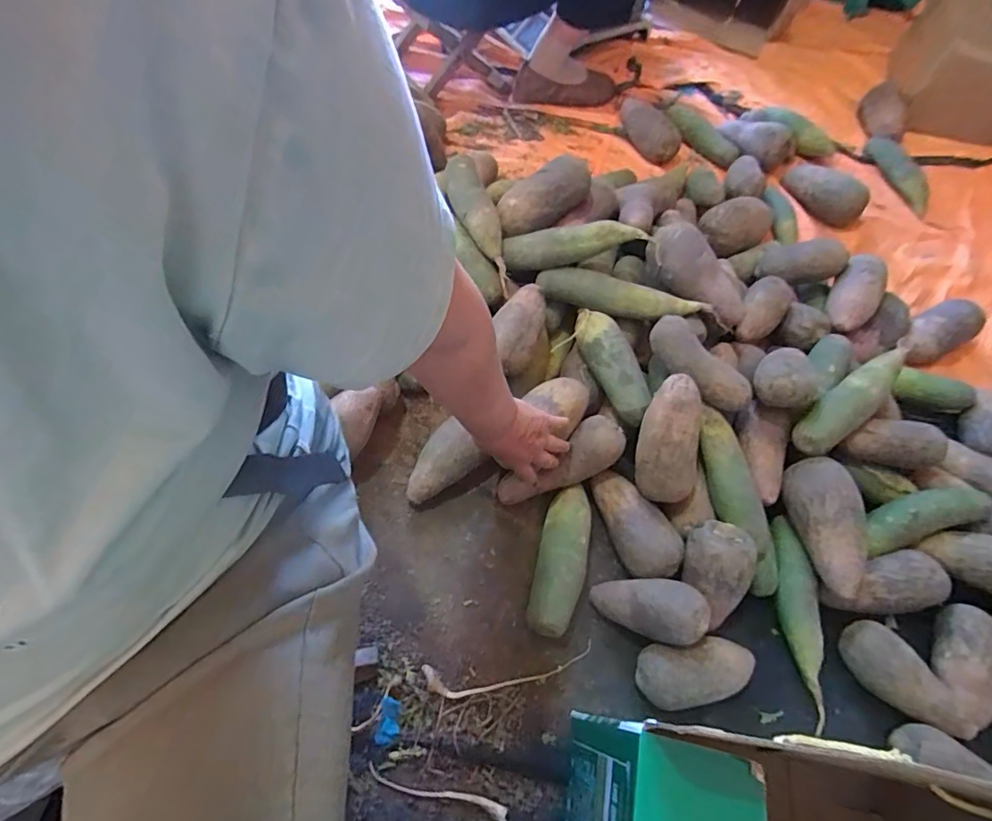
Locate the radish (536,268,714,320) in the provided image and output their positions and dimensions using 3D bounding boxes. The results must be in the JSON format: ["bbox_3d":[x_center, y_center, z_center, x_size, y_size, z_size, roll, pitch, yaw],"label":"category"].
[{"bbox_3d":[0.176,-0.161,0.745,0.237,0.045,0.050,21,62,6],"label":"radish"}]

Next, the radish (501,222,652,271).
[{"bbox_3d":[0.110,-0.239,0.739,0.200,0.045,0.040,-6,61,15],"label":"radish"}]

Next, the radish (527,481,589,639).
[{"bbox_3d":[0.084,0.189,0.668,0.062,0.052,0.192,14,61,2],"label":"radish"}]

